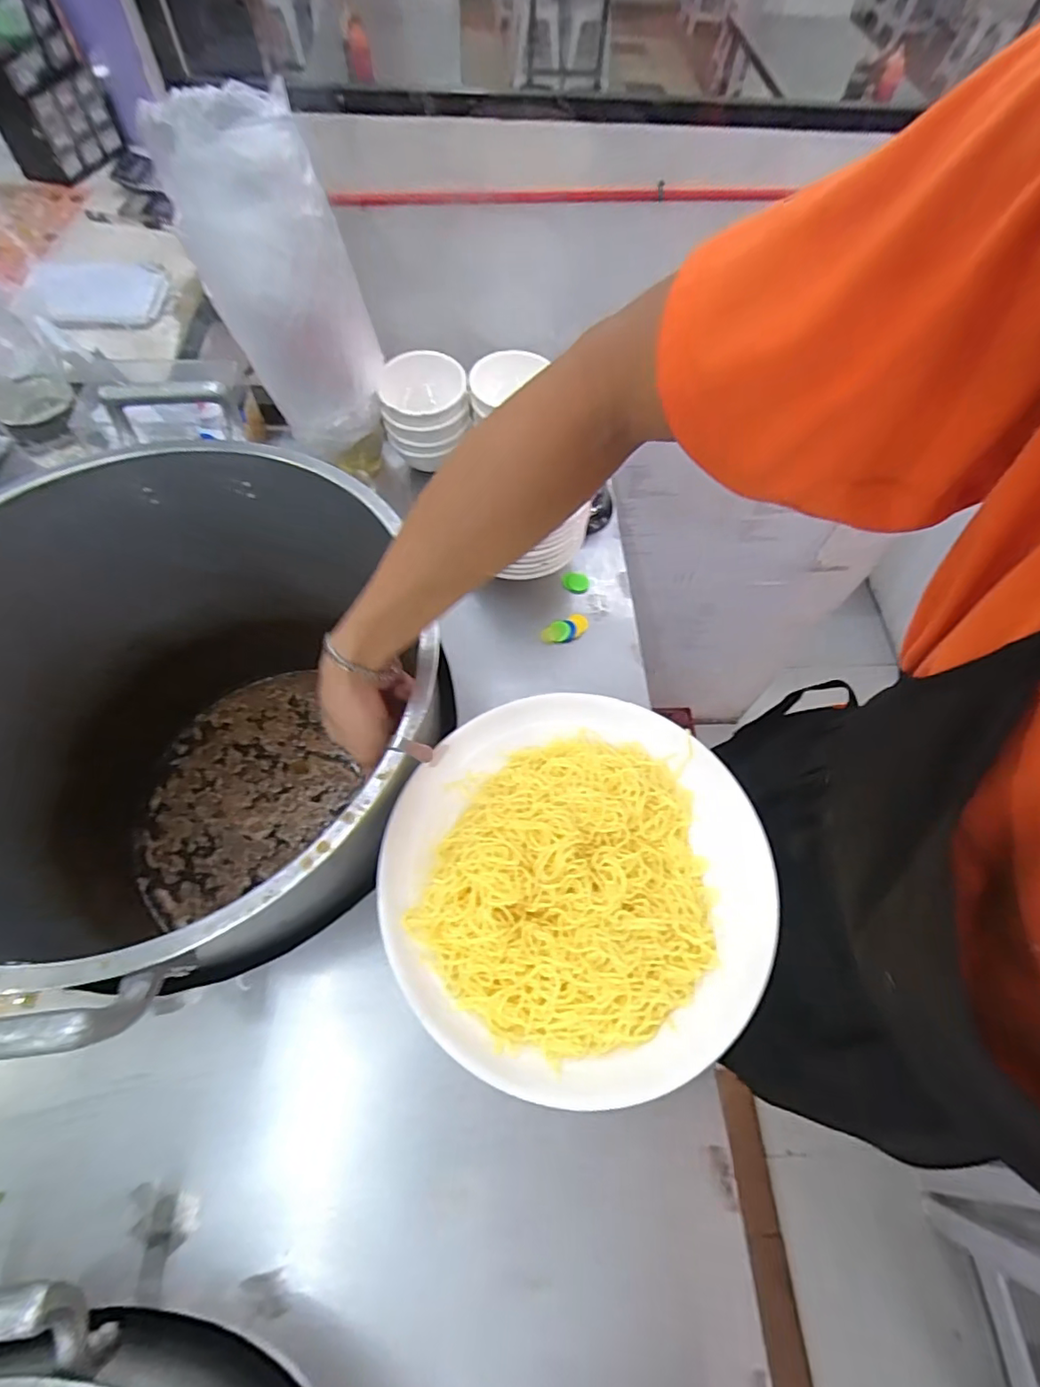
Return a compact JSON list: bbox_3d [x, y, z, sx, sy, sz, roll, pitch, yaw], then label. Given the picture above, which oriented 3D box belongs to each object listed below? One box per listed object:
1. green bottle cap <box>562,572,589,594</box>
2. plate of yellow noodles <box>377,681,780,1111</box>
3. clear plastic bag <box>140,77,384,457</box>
[{"bbox_3d":[0.064,-0.129,0.655,0.031,0.006,0.032,1,63,-3],"label":"green bottle cap"},{"bbox_3d":[0.041,0.134,0.431,0.279,0.040,0.278,1,63,-3],"label":"plate of yellow noodles"},{"bbox_3d":[-0.219,-0.372,0.527,0.141,0.274,0.079,-7,64,-7],"label":"clear plastic bag"}]

